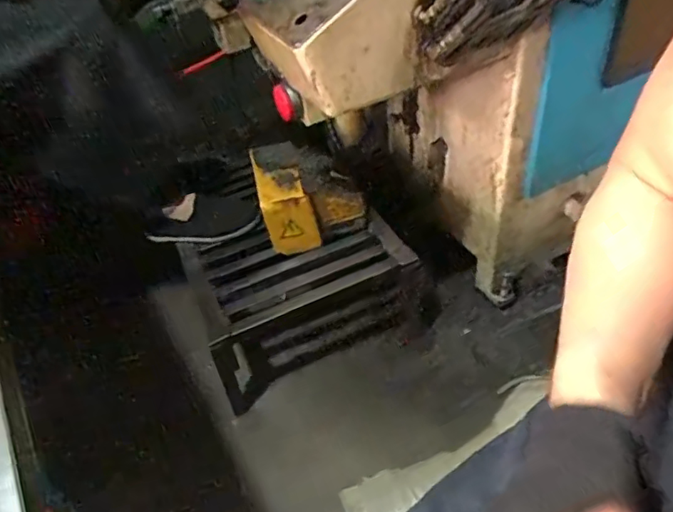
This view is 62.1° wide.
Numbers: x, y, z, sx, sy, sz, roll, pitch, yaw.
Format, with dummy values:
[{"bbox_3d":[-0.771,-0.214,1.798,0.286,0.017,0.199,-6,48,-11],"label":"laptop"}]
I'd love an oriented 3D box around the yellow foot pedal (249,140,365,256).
[{"bbox_3d":[-0.061,-0.139,1.236,0.218,0.152,0.226,-12,43,-5],"label":"yellow foot pedal"}]

